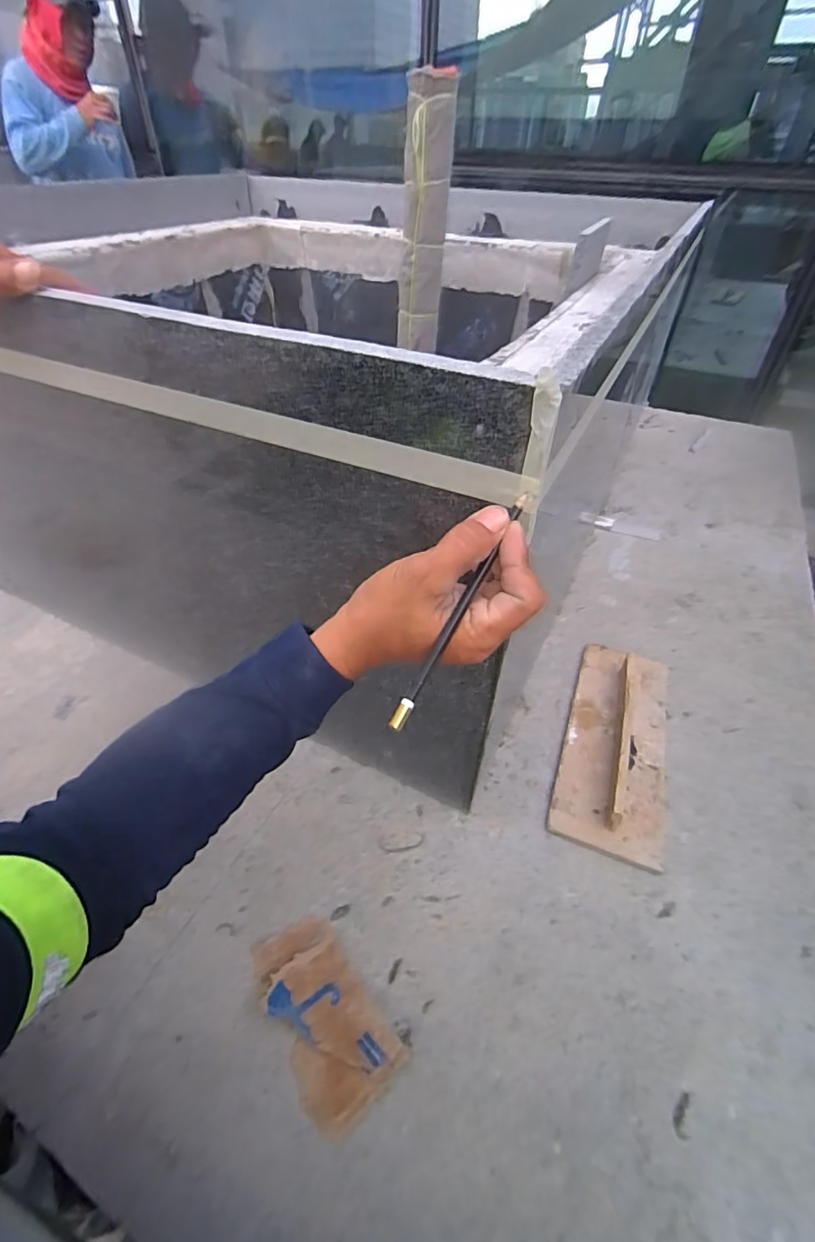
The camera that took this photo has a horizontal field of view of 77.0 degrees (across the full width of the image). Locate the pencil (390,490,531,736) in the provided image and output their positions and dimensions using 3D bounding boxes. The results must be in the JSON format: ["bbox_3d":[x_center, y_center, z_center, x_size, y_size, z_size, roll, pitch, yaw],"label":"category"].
[{"bbox_3d":[0.034,-0.010,0.311,0.008,0.007,0.170,25,76,22],"label":"pencil"}]

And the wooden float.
[{"bbox_3d":[0.284,0.150,0.687,0.127,0.051,0.322,16,46,14],"label":"wooden float"}]

